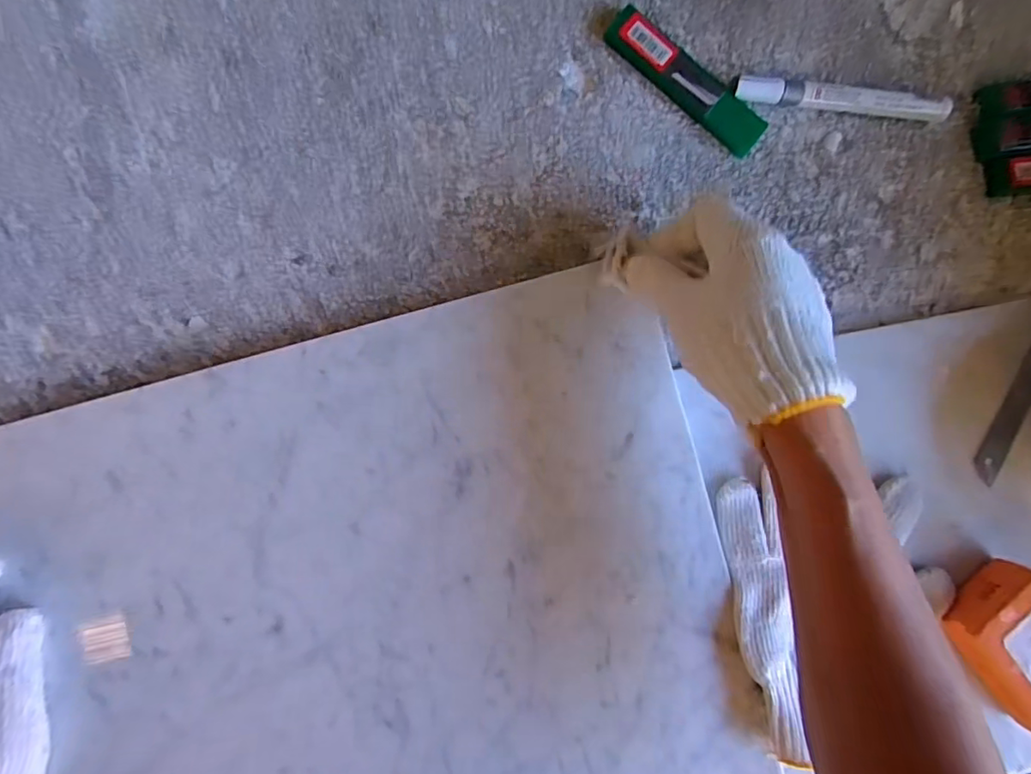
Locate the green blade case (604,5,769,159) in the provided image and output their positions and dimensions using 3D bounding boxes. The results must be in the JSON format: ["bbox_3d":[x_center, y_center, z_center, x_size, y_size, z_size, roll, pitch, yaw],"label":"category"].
[{"bbox_3d":[0.107,-0.189,0.340,0.113,0.011,0.027,37,88,-3],"label":"green blade case"}]

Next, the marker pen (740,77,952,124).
[{"bbox_3d":[0.207,-0.180,0.348,0.138,0.018,0.014,5,90,-4],"label":"marker pen"}]

